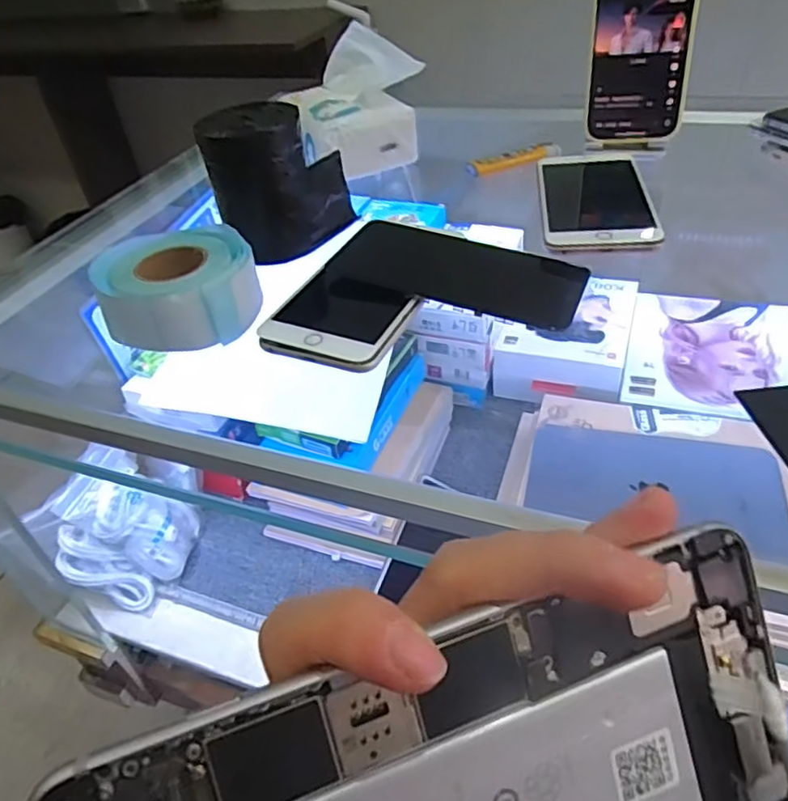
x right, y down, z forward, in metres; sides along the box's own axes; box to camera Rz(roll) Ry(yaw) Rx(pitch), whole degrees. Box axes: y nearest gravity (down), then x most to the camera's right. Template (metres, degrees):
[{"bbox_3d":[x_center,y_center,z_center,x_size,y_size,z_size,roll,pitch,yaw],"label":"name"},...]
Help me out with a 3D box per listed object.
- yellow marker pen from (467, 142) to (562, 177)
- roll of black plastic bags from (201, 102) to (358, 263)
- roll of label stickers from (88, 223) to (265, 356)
[{"bbox_3d":[0.102,-0.204,0.531,0.085,0.012,0.013,-18,42,-12],"label":"yellow marker pen"},{"bbox_3d":[-0.077,-0.152,0.432,0.093,0.090,0.055,-13,42,-6],"label":"roll of black plastic bags"},{"bbox_3d":[-0.132,-0.070,0.387,0.091,0.040,0.095,-4,41,4],"label":"roll of label stickers"}]

